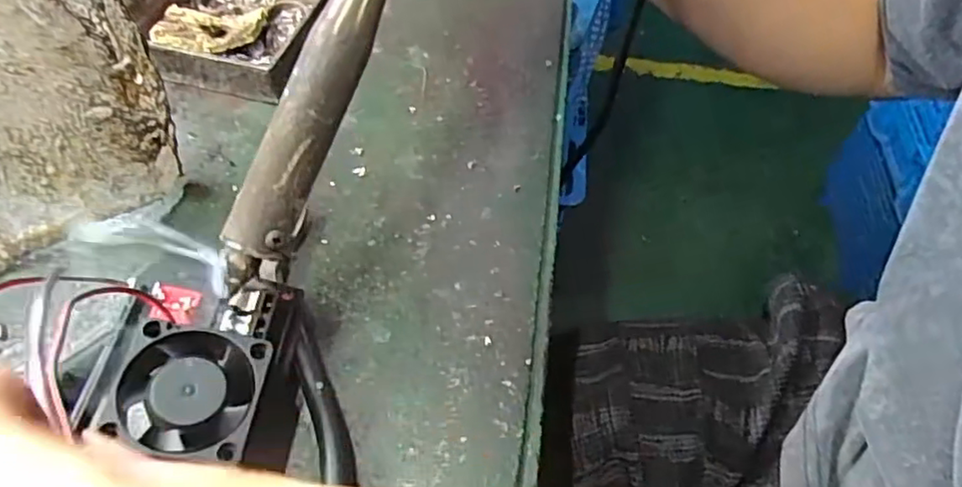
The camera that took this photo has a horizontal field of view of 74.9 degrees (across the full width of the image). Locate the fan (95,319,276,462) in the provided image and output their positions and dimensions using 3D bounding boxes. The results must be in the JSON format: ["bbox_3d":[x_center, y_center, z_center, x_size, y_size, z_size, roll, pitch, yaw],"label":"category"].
[{"bbox_3d":[-0.090,0.045,0.192,0.041,0.010,0.038,13,57,-12],"label":"fan"}]

